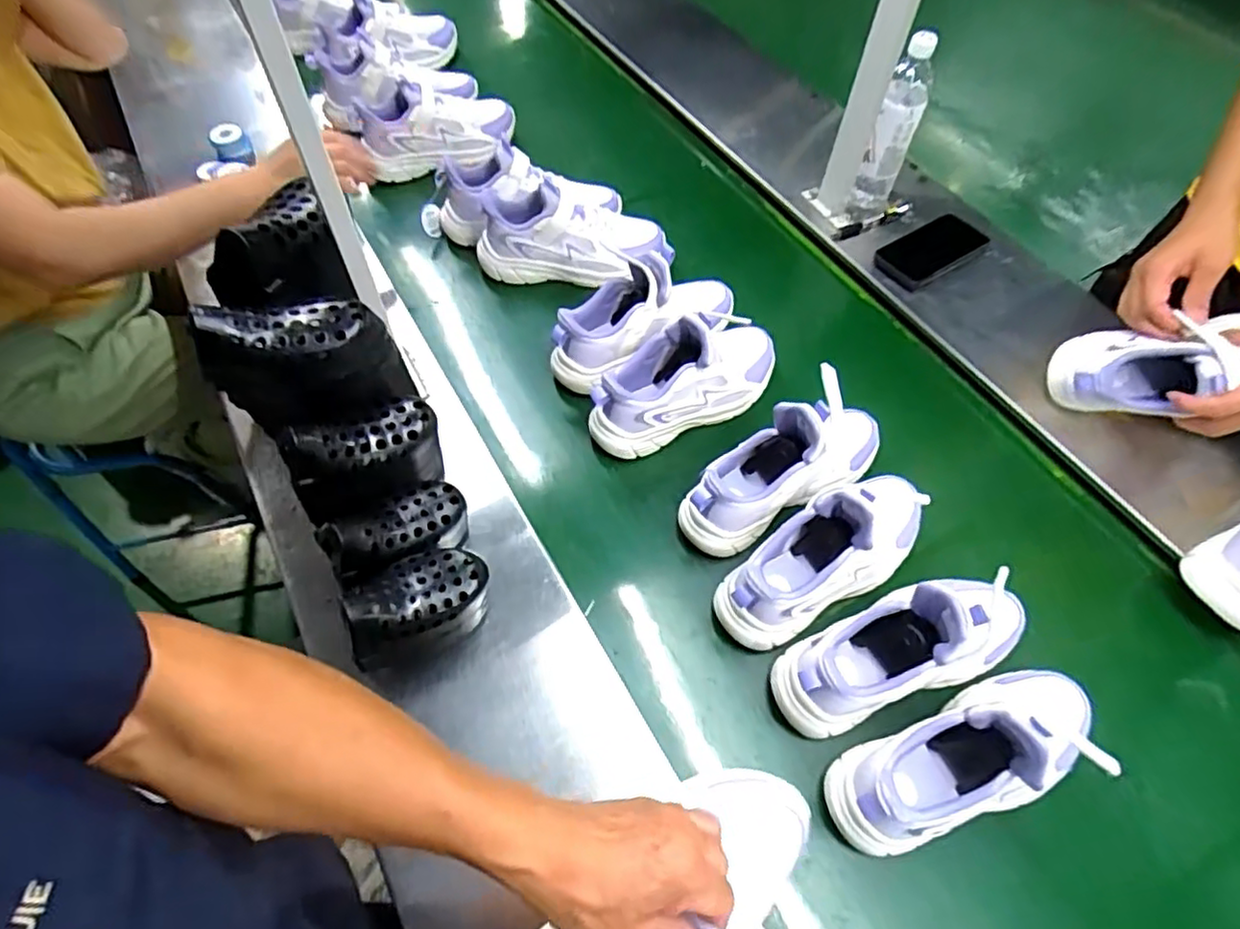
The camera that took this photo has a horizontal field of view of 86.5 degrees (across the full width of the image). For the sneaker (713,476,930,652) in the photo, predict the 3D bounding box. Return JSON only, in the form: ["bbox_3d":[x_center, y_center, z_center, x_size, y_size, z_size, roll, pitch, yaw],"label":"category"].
[{"bbox_3d":[0.199,0.087,0.628,0.223,0.143,0.077,-28,60,-15],"label":"sneaker"}]

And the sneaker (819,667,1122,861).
[{"bbox_3d":[0.295,0.241,0.542,0.243,0.146,0.091,-20,59,-10],"label":"sneaker"}]

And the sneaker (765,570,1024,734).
[{"bbox_3d":[0.259,0.162,0.585,0.233,0.139,0.075,-16,58,-8],"label":"sneaker"}]

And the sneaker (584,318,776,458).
[{"bbox_3d":[0.077,-0.108,0.758,0.246,0.115,0.095,-29,61,-16],"label":"sneaker"}]

